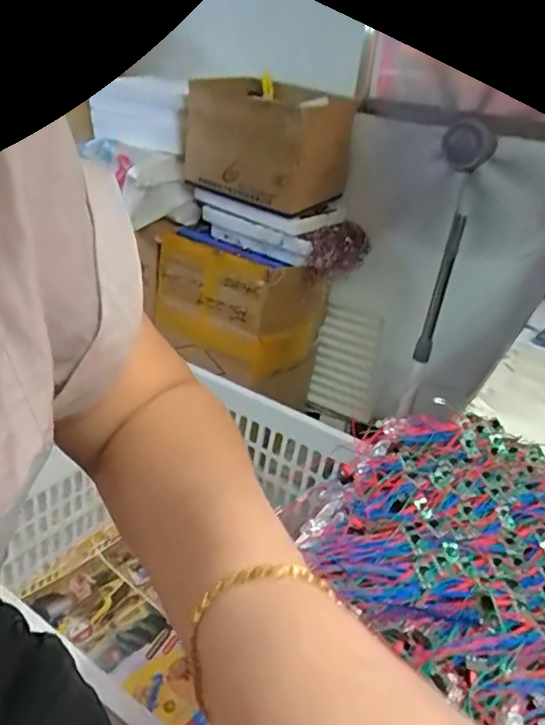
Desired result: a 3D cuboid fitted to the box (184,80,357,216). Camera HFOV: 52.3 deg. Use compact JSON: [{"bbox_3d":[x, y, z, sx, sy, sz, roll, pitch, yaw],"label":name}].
[{"bbox_3d":[-0.005,-0.597,1.520,0.372,0.265,0.301,19,29,21],"label":"box"}]

